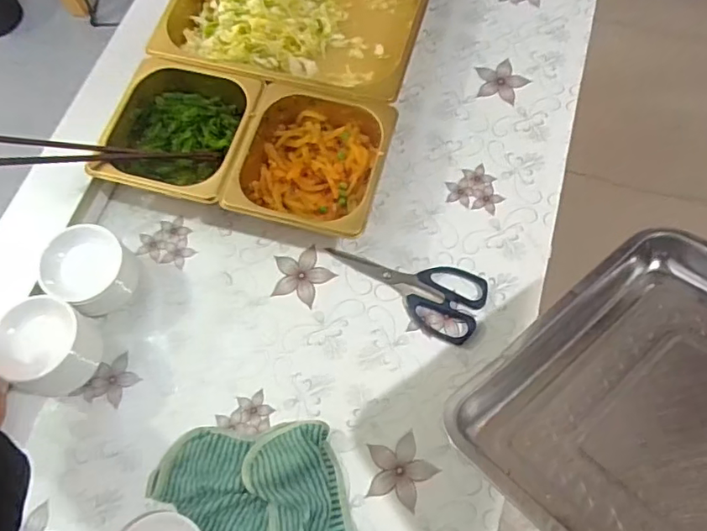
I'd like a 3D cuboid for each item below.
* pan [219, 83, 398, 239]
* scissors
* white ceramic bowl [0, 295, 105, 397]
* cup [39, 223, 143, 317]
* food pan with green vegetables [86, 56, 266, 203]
[{"bbox_3d":[-0.045,-0.119,0.650,0.160,0.061,0.181,13,68,8],"label":"pan"},{"bbox_3d":[0.057,0.020,0.624,0.179,0.005,0.079,24,70,12],"label":"scissors"},{"bbox_3d":[-0.313,0.085,0.567,0.080,0.075,0.085,-6,67,0],"label":"white ceramic bowl"},{"bbox_3d":[-0.278,0.006,0.601,0.077,0.060,0.084,-1,67,2],"label":"cup"},{"bbox_3d":[-0.203,-0.155,0.681,0.164,0.064,0.178,14,69,8],"label":"food pan with green vegetables"}]

